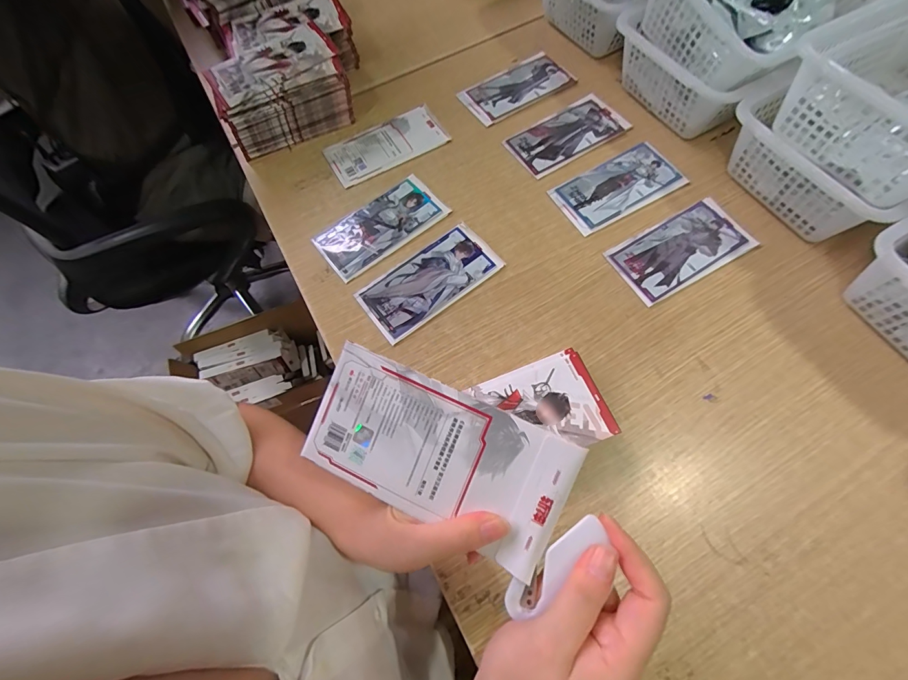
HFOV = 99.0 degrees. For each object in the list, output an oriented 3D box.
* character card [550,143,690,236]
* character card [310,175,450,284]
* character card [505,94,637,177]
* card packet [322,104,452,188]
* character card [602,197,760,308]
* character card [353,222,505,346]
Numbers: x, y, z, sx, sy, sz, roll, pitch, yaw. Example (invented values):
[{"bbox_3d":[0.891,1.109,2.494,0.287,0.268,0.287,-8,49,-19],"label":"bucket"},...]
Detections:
[{"bbox_3d":[0.209,-0.196,0.496,0.160,0.005,0.082,-28,71,-9],"label":"character card"},{"bbox_3d":[-0.091,-0.145,0.487,0.159,0.006,0.082,-37,71,-12],"label":"character card"},{"bbox_3d":[0.156,-0.285,0.533,0.163,0.004,0.085,-31,69,-10],"label":"character card"},{"bbox_3d":[-0.095,-0.274,0.542,0.162,0.005,0.084,-28,69,-9],"label":"card packet"},{"bbox_3d":[0.267,-0.107,0.455,0.161,0.004,0.083,-28,69,-9],"label":"character card"},{"bbox_3d":[-0.029,-0.071,0.454,0.161,0.005,0.082,-36,70,-12],"label":"character card"}]

